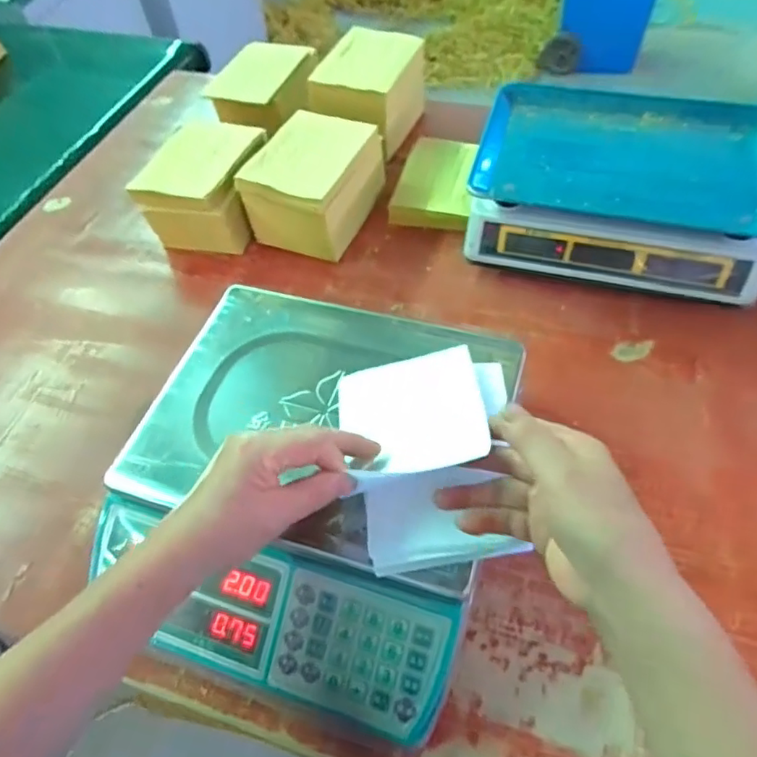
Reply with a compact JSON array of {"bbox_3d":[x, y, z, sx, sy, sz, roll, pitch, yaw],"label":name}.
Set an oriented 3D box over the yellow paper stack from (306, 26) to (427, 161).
[{"bbox_3d":[-0.016,-0.418,0.825,0.121,0.106,0.177,19,59,17],"label":"yellow paper stack"}]

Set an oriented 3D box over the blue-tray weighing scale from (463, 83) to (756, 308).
[{"bbox_3d":[0.291,-0.233,0.683,0.321,0.107,0.269,13,58,13],"label":"blue-tray weighing scale"}]

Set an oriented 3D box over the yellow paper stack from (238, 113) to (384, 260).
[{"bbox_3d":[-0.085,-0.247,0.737,0.130,0.101,0.171,18,59,16],"label":"yellow paper stack"}]

